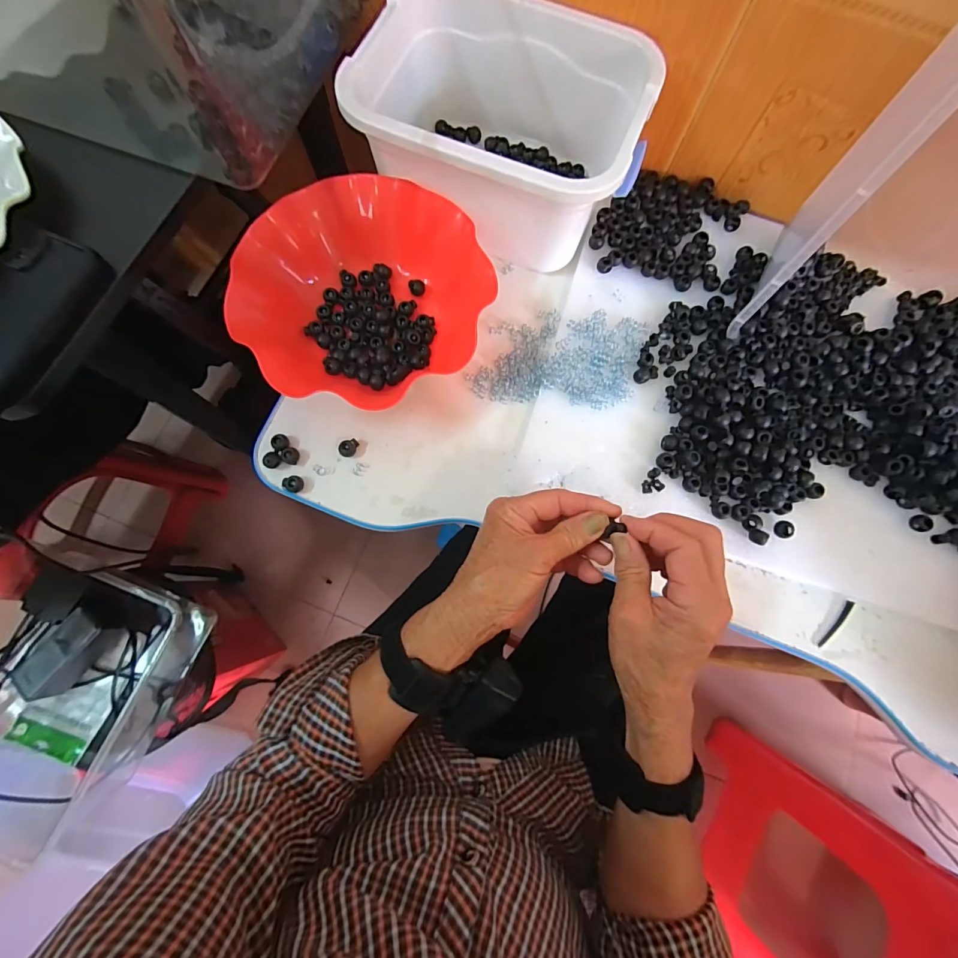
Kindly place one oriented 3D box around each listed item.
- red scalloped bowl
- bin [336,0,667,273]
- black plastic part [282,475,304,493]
[{"bbox_3d":[-0.108,-0.170,0.397,0.214,0.058,0.216,0,78,-1],"label":"red scalloped bowl"},{"bbox_3d":[0.023,-0.327,0.399,0.247,0.105,0.182,22,78,3],"label":"bin"},{"bbox_3d":[-0.171,0.004,0.386,0.016,0.012,0.016,0,78,-1],"label":"black plastic part"}]

